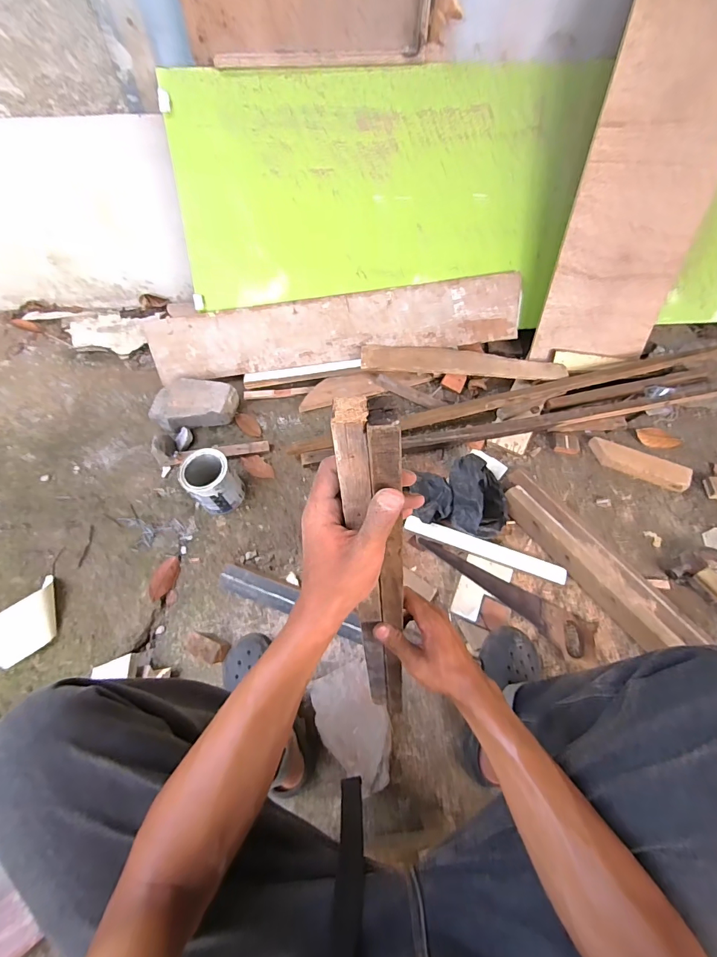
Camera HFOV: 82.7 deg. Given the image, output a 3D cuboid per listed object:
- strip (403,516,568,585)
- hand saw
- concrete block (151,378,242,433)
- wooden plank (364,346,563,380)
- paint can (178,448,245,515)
[{"bbox_3d":[0.279,0.157,0.912,0.353,0.014,0.038,19,76,11],"label":"strip"},{"bbox_3d":[0.320,0.241,0.884,0.413,0.017,0.078,33,66,16],"label":"hand saw"},{"bbox_3d":[-0.438,-0.198,1.103,0.217,0.069,0.128,-4,62,-3],"label":"concrete block"},{"bbox_3d":[0.286,-0.321,1.124,0.550,0.028,0.074,5,62,2],"label":"wooden plank"},{"bbox_3d":[-0.343,0.009,0.958,0.121,0.117,0.111,39,68,18],"label":"paint can"}]

